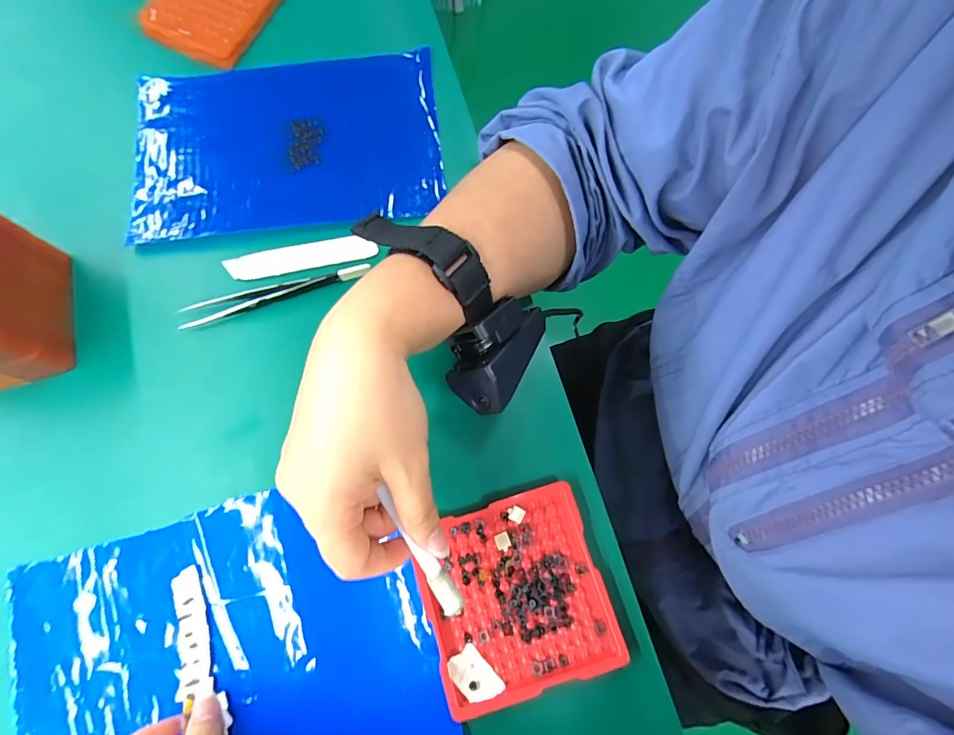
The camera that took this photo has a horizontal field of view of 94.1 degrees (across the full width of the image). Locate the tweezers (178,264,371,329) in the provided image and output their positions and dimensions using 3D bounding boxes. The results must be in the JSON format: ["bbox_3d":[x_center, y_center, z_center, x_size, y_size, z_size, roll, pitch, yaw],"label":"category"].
[{"bbox_3d":[-0.135,-0.052,0.296,0.125,0.011,0.016,-18,77,-5],"label":"tweezers"}]

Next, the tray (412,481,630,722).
[{"bbox_3d":[0.020,0.129,0.253,0.099,0.012,0.099,-17,77,-5],"label":"tray"}]

